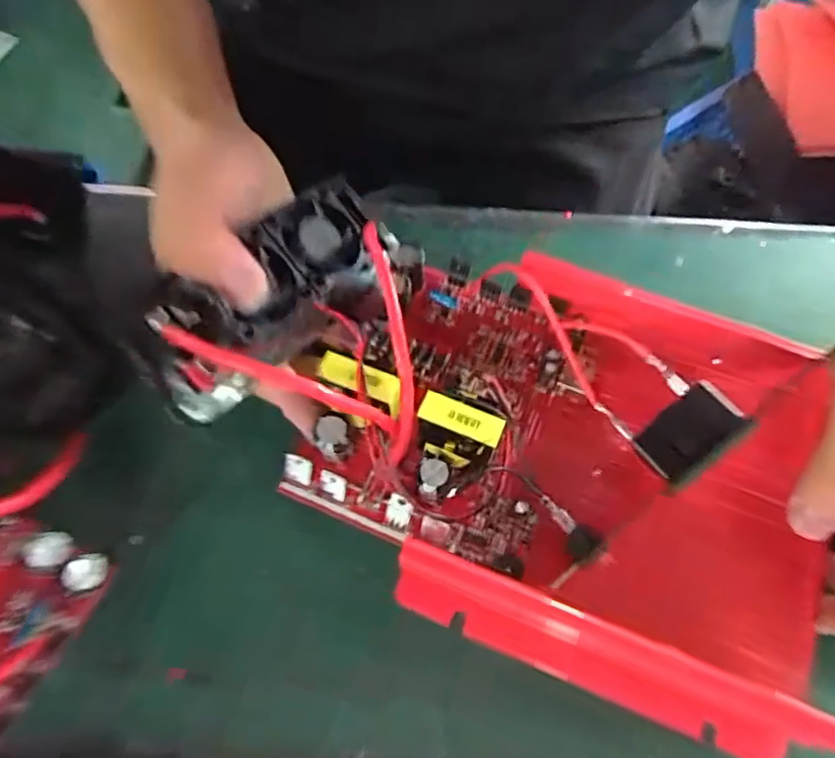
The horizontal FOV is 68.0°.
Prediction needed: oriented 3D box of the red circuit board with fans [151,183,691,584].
[{"bbox_3d":[0.003,-0.012,0.263,0.179,0.068,0.141,29,71,11],"label":"red circuit board with fans"}]

